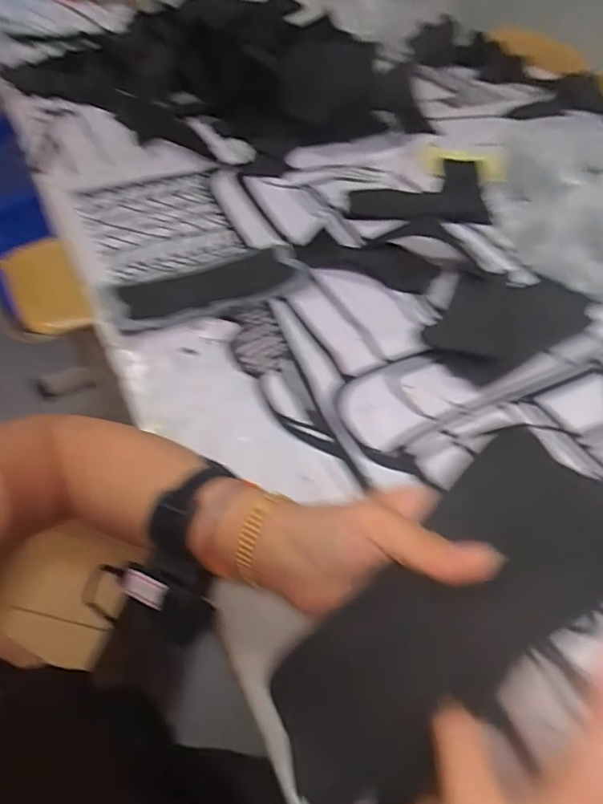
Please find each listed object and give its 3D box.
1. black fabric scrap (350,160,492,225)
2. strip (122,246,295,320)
[{"bbox_3d":[0.182,-0.342,0.814,0.202,0.019,0.223,4,47,2],"label":"black fabric scrap"},{"bbox_3d":[-0.107,-0.135,0.599,0.195,0.014,0.084,-20,51,-20],"label":"strip"}]

